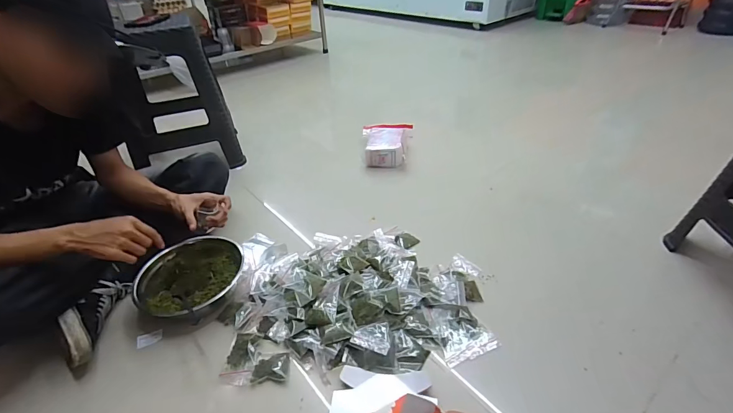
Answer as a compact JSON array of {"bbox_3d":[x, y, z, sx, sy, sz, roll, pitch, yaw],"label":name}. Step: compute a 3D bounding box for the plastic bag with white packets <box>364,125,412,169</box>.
[{"bbox_3d":[0.072,-0.236,1.337,0.185,0.075,0.234,1,37,6],"label":"plastic bag with white packets"}]

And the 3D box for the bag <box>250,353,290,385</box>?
[{"bbox_3d":[-0.178,0.297,0.681,0.065,0.015,0.055,-4,36,0],"label":"bag"}]

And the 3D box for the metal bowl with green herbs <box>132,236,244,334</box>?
[{"bbox_3d":[-0.394,0.164,0.822,0.207,0.077,0.214,-3,36,2],"label":"metal bowl with green herbs"}]

